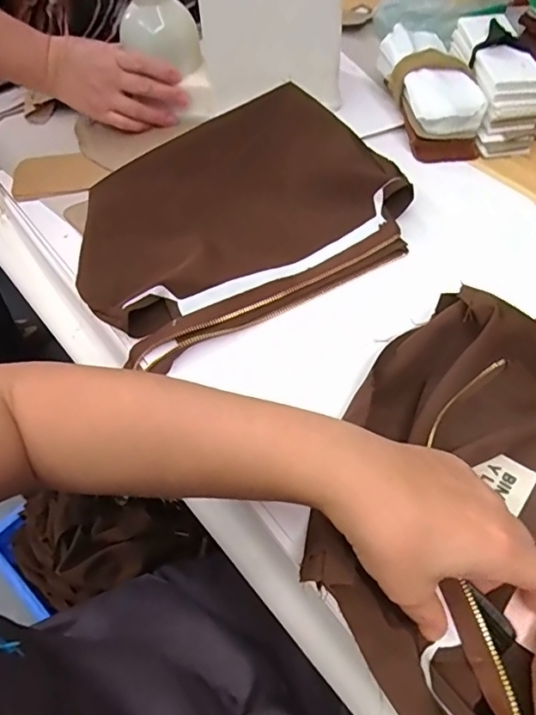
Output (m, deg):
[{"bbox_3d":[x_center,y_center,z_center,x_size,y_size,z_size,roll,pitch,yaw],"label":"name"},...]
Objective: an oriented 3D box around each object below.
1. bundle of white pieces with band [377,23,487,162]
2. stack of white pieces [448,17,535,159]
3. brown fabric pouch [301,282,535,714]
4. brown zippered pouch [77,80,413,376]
[{"bbox_3d":[0.185,-0.300,0.583,0.097,0.068,0.153,-2,55,2],"label":"bundle of white pieces with band"},{"bbox_3d":[0.258,-0.315,0.585,0.075,0.076,0.171,-2,55,2],"label":"stack of white pieces"},{"bbox_3d":[0.150,0.080,0.329,0.274,0.069,0.227,-35,61,-21],"label":"brown fabric pouch"},{"bbox_3d":[-0.030,-0.137,0.480,0.296,0.066,0.209,-28,59,-16],"label":"brown zippered pouch"}]

